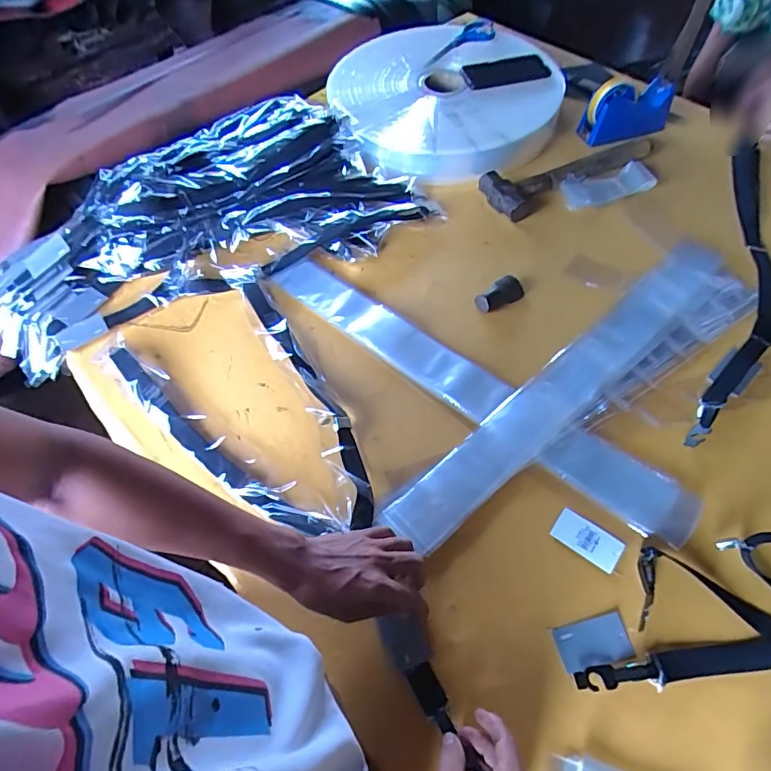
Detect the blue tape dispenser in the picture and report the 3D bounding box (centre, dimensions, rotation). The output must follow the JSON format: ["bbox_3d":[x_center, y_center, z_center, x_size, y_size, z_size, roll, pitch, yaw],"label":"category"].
[{"bbox_3d":[0.459,-0.521,0.918,0.170,0.089,0.069,-18,58,-7],"label":"blue tape dispenser"}]

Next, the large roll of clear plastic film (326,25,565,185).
[{"bbox_3d":[0.103,-0.568,0.967,0.423,0.080,0.423,-2,57,3],"label":"large roll of clear plastic film"}]

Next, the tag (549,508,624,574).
[{"bbox_3d":[0.227,0.173,0.550,0.072,0.004,0.039,31,64,22],"label":"tag"}]

